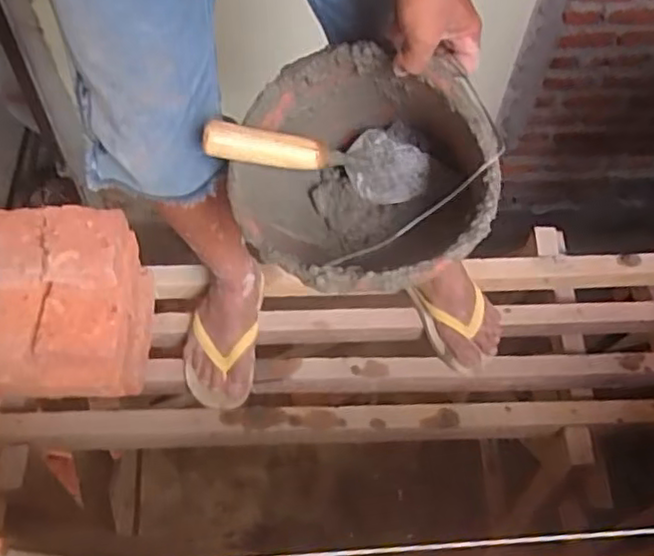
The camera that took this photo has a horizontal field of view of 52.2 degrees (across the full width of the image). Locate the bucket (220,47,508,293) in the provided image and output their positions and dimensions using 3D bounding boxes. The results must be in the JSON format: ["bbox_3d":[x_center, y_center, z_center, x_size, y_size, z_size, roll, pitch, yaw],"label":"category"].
[{"bbox_3d":[0.055,-0.093,0.680,0.252,0.185,0.252,-4,79,23],"label":"bucket"}]

